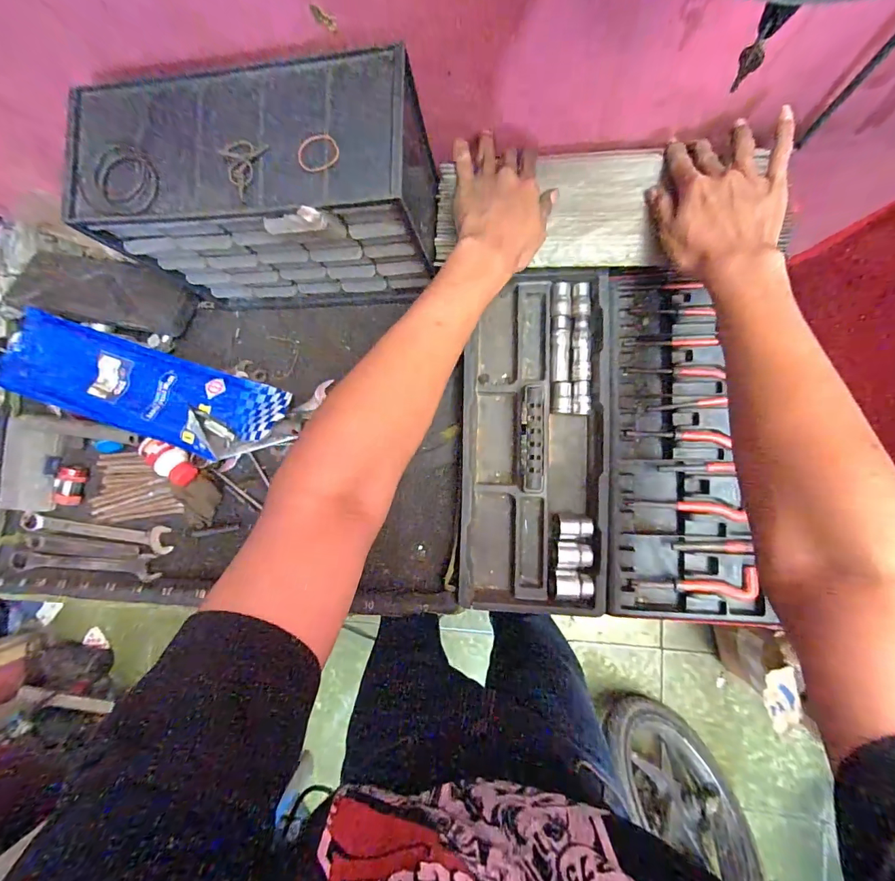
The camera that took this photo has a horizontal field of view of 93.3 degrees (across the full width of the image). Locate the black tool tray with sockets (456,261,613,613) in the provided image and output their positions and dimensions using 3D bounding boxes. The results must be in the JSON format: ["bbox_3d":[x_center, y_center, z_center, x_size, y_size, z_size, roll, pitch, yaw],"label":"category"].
[{"bbox_3d":[0.100,-0.001,0.487,0.164,0.038,0.387,2,88,8],"label":"black tool tray with sockets"}]

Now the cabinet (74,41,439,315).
[{"bbox_3d":[-0.161,-0.236,0.440,0.285,0.208,0.129,3,88,8],"label":"cabinet"}]

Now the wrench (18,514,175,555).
[{"bbox_3d":[-0.483,0.126,0.582,0.223,0.014,0.037,5,88,8],"label":"wrench"}]

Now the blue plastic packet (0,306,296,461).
[{"bbox_3d":[-0.382,-0.063,0.536,0.345,0.021,0.106,18,76,-2],"label":"blue plastic packet"}]

